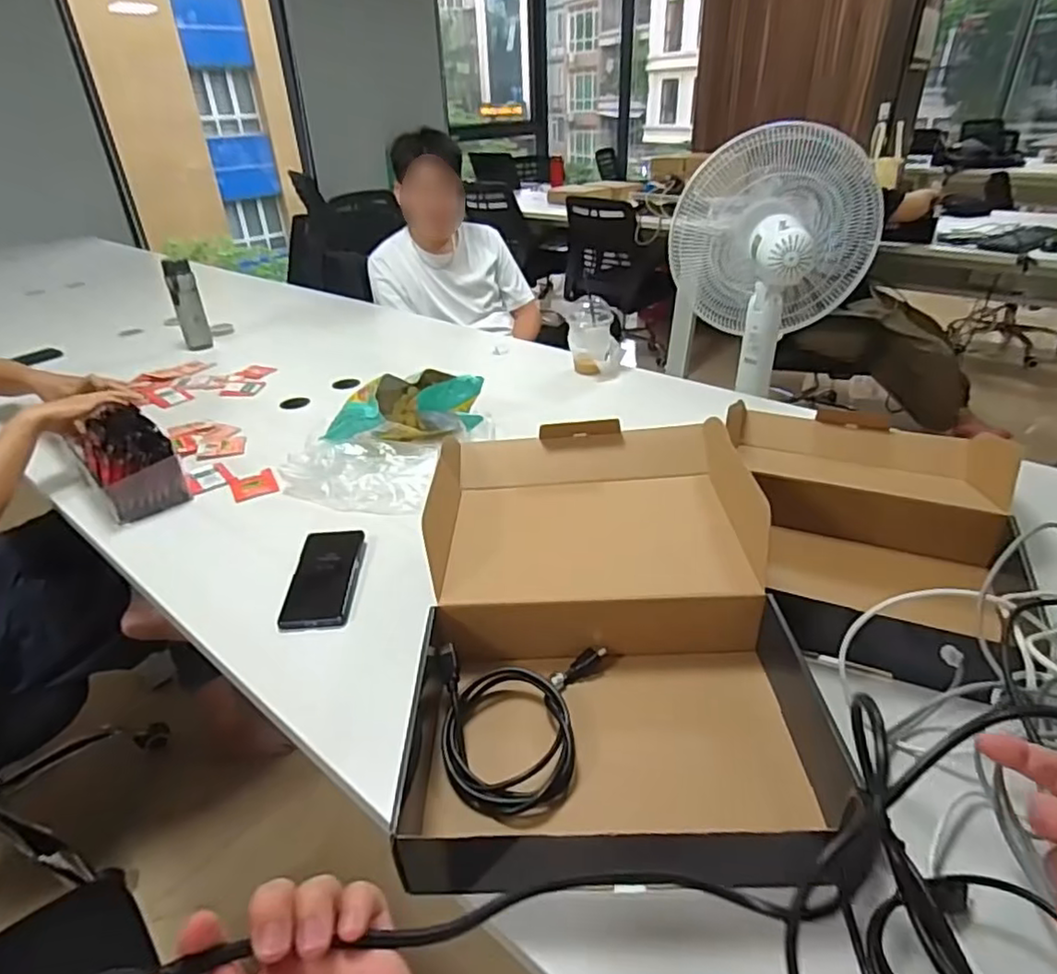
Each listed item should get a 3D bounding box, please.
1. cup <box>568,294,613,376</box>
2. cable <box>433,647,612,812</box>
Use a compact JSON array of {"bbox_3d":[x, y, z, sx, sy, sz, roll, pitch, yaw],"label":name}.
[{"bbox_3d":[0.130,-0.315,1.334,0.089,0.145,0.100,0,32,4],"label":"cup"},{"bbox_3d":[-0.004,0.210,0.575,0.164,0.042,0.152,-4,33,-3],"label":"cable"}]

